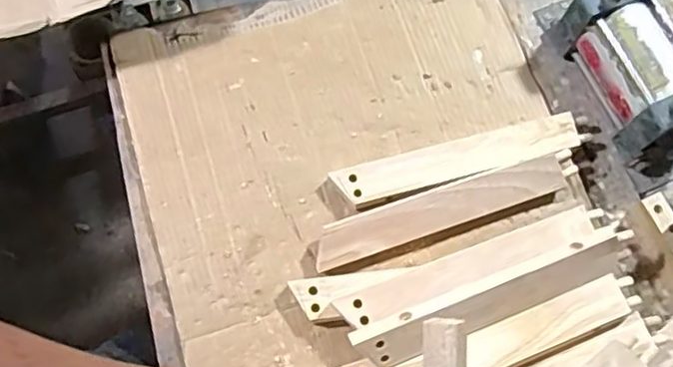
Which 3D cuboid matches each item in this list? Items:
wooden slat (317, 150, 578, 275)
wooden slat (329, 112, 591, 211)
[{"bbox_3d":[0.121,0.030,0.714,0.298,0.034,0.049,-17,74,-7],"label":"wooden slat"},{"bbox_3d":[0.144,-0.028,0.738,0.292,0.027,0.050,-16,73,-7],"label":"wooden slat"}]

